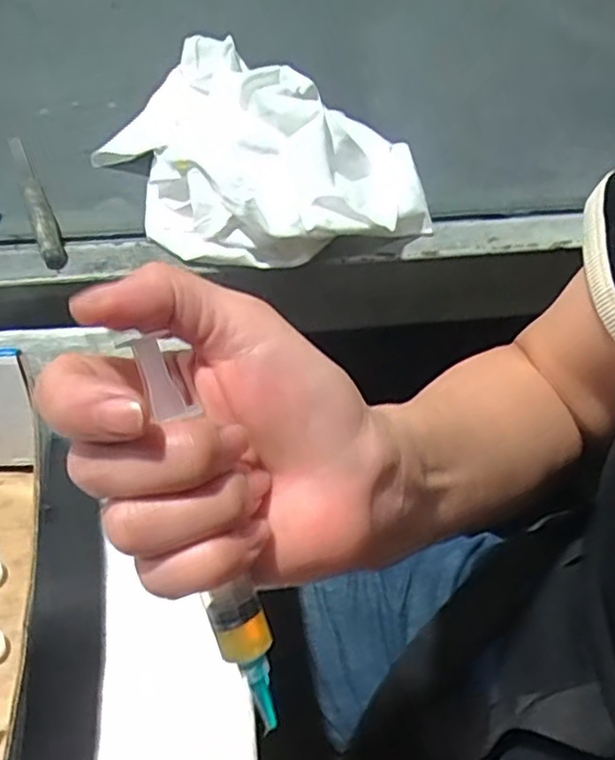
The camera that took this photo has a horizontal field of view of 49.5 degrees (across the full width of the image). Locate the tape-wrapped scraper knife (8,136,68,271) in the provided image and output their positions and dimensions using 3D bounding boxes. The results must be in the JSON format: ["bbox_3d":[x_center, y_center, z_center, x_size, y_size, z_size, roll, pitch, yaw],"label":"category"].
[{"bbox_3d":[-0.216,-0.147,0.526,0.018,0.016,0.173,-18,54,-18],"label":"tape-wrapped scraper knife"}]

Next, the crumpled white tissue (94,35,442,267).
[{"bbox_3d":[-0.042,-0.188,0.530,0.195,0.067,0.256,-29,58,-25],"label":"crumpled white tissue"}]

